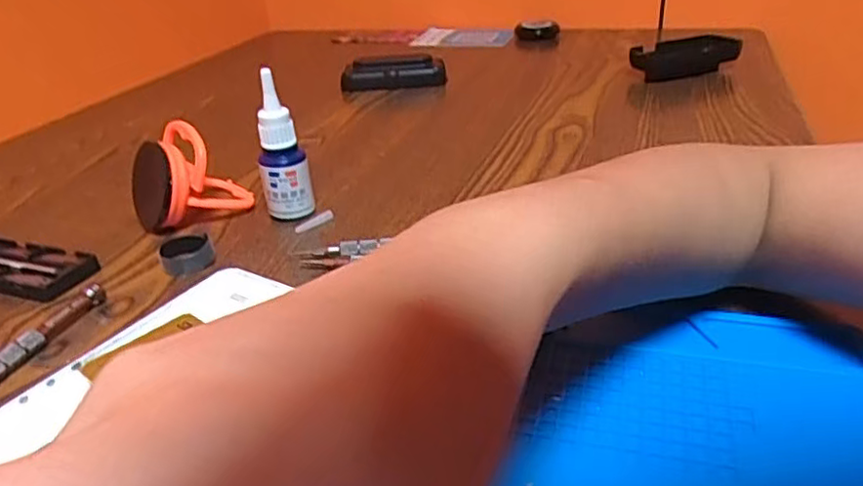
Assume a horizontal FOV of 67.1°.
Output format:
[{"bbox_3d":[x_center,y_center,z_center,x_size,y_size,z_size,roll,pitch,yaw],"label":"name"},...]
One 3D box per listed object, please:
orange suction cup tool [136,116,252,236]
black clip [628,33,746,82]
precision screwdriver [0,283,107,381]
[{"bbox_3d":[-0.162,-0.047,0.431,0.071,0.061,0.058,-17,31,-21],"label":"orange suction cup tool"},{"bbox_3d":[0.253,-0.184,0.646,0.112,0.031,0.031,-13,30,-14],"label":"black clip"},{"bbox_3d":[-0.194,0.049,0.314,0.008,0.011,0.093,6,31,18],"label":"precision screwdriver"}]

